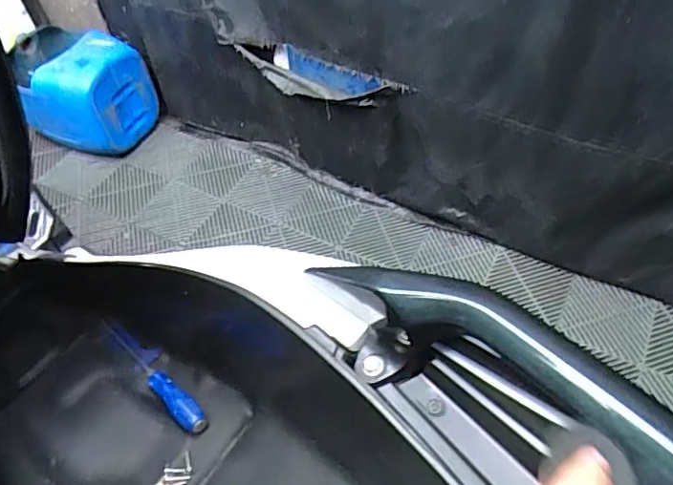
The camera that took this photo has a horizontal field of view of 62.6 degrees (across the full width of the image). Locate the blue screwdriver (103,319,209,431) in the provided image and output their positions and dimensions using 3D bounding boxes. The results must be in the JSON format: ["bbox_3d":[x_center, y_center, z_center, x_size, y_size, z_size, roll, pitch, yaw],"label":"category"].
[{"bbox_3d":[-0.247,0.171,0.742,0.030,0.021,0.222,-38,58,-24],"label":"blue screwdriver"}]

